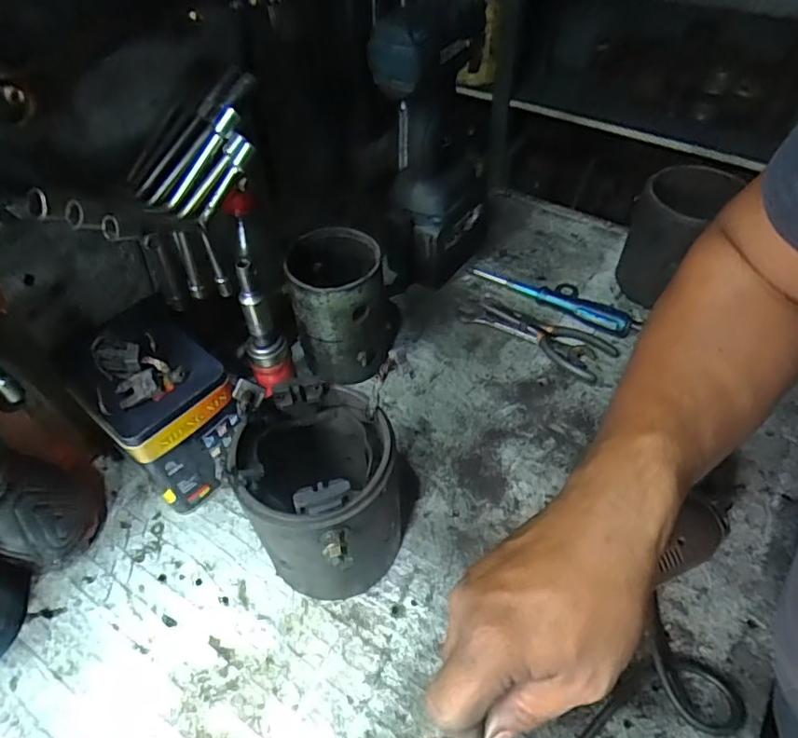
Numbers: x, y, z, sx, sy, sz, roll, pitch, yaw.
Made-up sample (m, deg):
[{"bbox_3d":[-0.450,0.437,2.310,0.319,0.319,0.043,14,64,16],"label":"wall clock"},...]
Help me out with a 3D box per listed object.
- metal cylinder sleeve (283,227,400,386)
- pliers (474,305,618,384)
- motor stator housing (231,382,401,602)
[{"bbox_3d":[-0.052,-0.065,0.577,0.102,0.141,0.106,-7,51,-3],"label":"metal cylinder sleeve"},{"bbox_3d":[0.158,-0.040,0.617,0.148,0.018,0.066,30,57,24],"label":"pliers"},{"bbox_3d":[-0.056,0.099,0.424,0.104,0.161,0.117,-6,51,-3],"label":"motor stator housing"}]

